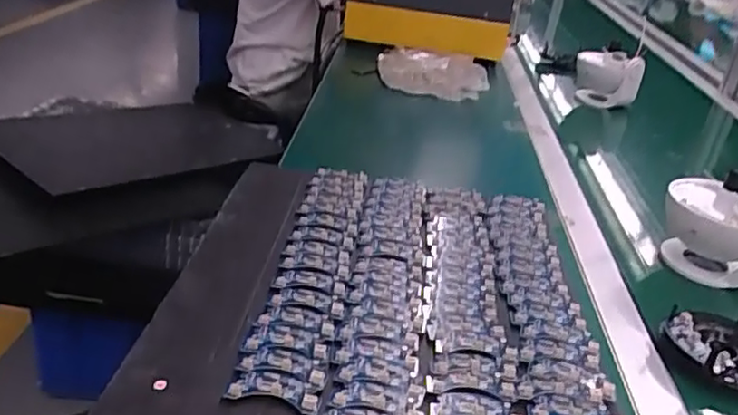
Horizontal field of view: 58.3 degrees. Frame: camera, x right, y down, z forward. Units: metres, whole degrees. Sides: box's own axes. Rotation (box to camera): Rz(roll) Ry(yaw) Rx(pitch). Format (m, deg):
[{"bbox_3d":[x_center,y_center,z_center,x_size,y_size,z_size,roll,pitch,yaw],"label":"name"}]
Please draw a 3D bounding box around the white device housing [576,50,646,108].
[{"bbox_3d":[0.460,-0.247,1.281,0.124,0.100,0.089,16,29,16],"label":"white device housing"}]

